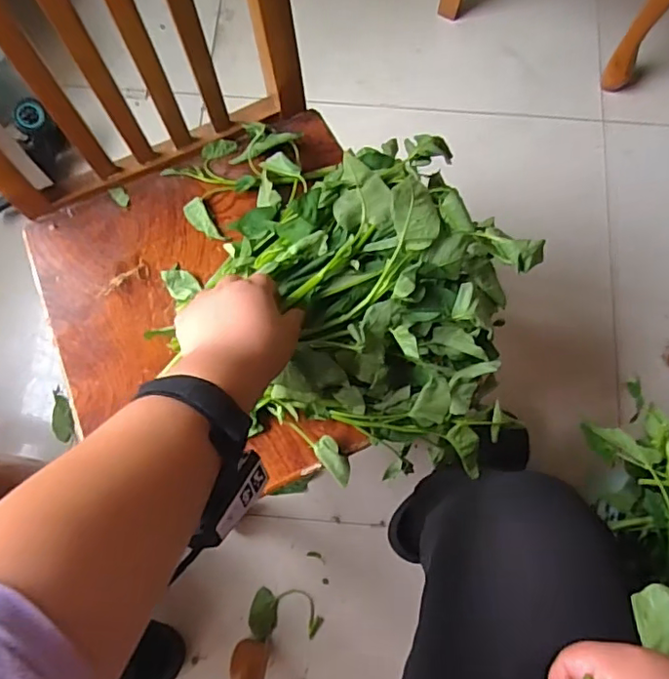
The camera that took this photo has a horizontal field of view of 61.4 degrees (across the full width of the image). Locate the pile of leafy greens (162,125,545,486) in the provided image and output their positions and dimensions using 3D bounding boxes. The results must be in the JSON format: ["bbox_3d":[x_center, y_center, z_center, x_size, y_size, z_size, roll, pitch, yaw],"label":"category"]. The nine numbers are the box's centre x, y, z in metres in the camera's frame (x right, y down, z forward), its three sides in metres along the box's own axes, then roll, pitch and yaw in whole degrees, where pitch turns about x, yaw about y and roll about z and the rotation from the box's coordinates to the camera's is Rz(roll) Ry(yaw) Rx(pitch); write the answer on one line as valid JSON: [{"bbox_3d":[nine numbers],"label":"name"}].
[{"bbox_3d":[0.007,-0.061,0.541,0.343,0.115,0.331,7,75,2],"label":"pile of leafy greens"}]

